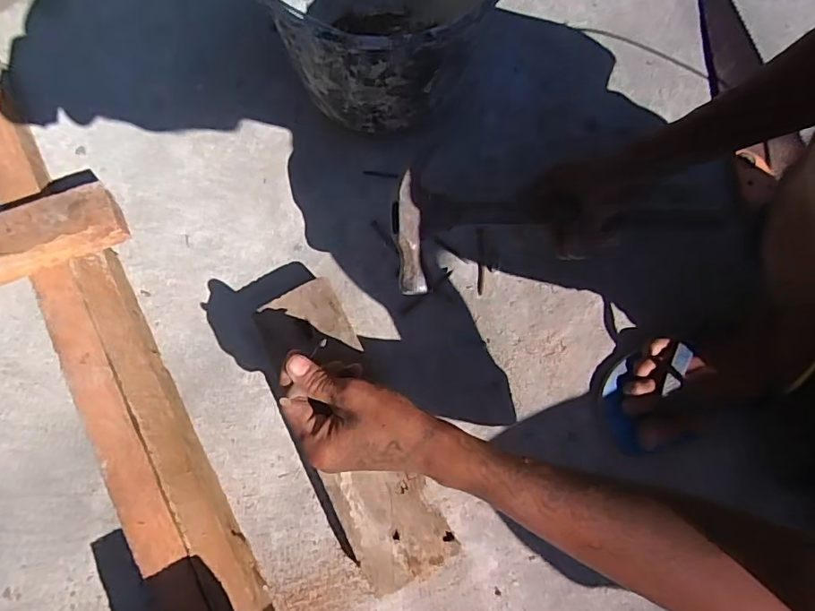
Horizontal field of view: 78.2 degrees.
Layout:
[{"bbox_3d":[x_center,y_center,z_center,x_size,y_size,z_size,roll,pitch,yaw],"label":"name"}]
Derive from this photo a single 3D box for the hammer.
[{"bbox_3d":[0.155,-0.065,0.454,0.345,0.028,0.087,-3,76,-19],"label":"hammer"}]

